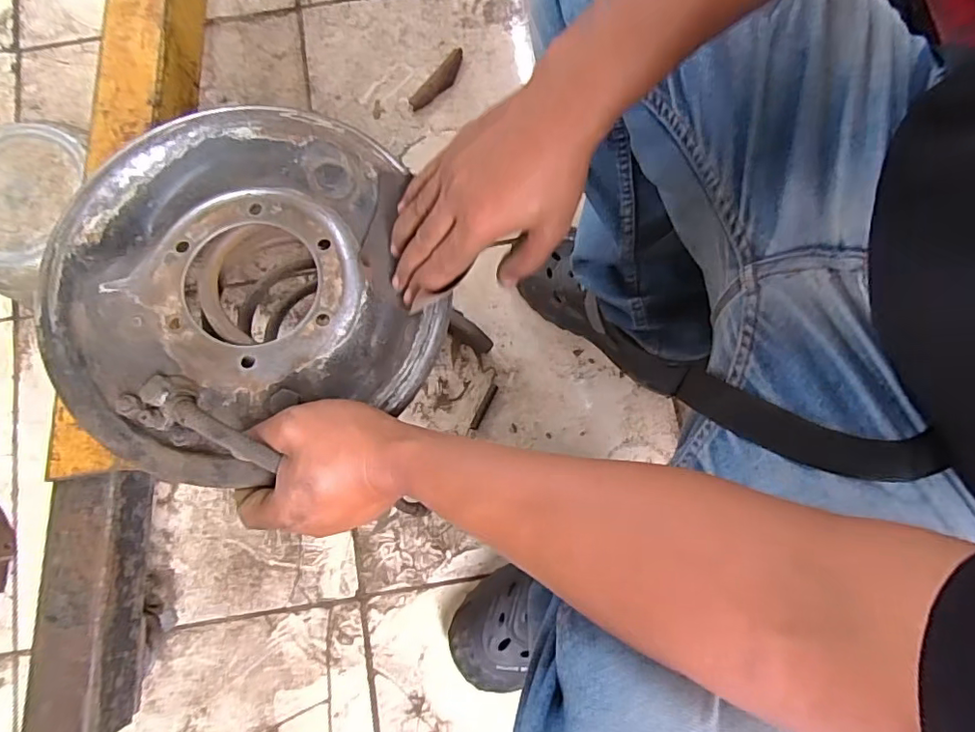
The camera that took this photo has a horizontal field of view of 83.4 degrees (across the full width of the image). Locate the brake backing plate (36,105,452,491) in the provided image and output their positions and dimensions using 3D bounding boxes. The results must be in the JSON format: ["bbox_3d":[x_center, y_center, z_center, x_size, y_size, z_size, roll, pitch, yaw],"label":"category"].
[{"bbox_3d":[-0.166,-0.060,0.370,0.247,0.066,0.249,-25,81,-5],"label":"brake backing plate"}]

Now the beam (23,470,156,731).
[{"bbox_3d":[-0.364,0.218,0.509,0.065,0.067,0.228,-1,79,1],"label":"beam"}]

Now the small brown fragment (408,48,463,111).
[{"bbox_3d":[-0.067,-0.393,0.755,0.026,0.013,0.105,42,82,6],"label":"small brown fragment"}]

